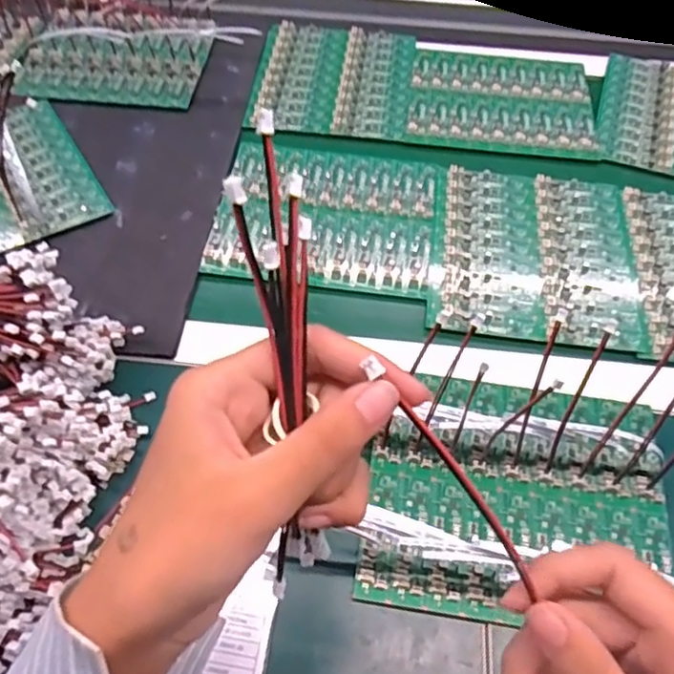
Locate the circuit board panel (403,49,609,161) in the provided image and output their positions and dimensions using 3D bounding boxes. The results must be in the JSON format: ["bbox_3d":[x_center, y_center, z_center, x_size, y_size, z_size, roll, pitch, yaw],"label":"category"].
[{"bbox_3d":[0.177,-0.256,0.671,0.193,0.007,0.166,7,54,4],"label":"circuit board panel"}]

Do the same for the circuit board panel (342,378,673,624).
[{"bbox_3d":[0.120,0.091,0.398,0.194,0.059,0.162,7,56,5],"label":"circuit board panel"}]

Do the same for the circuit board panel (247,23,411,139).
[{"bbox_3d":[-0.003,-0.292,0.696,0.168,0.012,0.186,5,54,2],"label":"circuit board panel"}]

